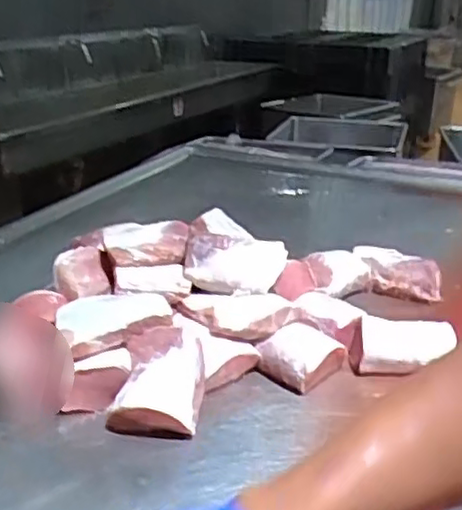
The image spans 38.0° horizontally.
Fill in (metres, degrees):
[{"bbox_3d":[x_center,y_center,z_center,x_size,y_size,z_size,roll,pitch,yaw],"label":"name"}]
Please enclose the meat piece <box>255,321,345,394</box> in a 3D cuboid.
[{"bbox_3d":[0.114,0.160,1.075,0.101,0.059,0.112,-20,30,-41],"label":"meat piece"}]

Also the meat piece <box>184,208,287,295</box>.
[{"bbox_3d":[0.009,-0.006,1.203,0.174,0.076,0.183,4,22,9],"label":"meat piece"}]

